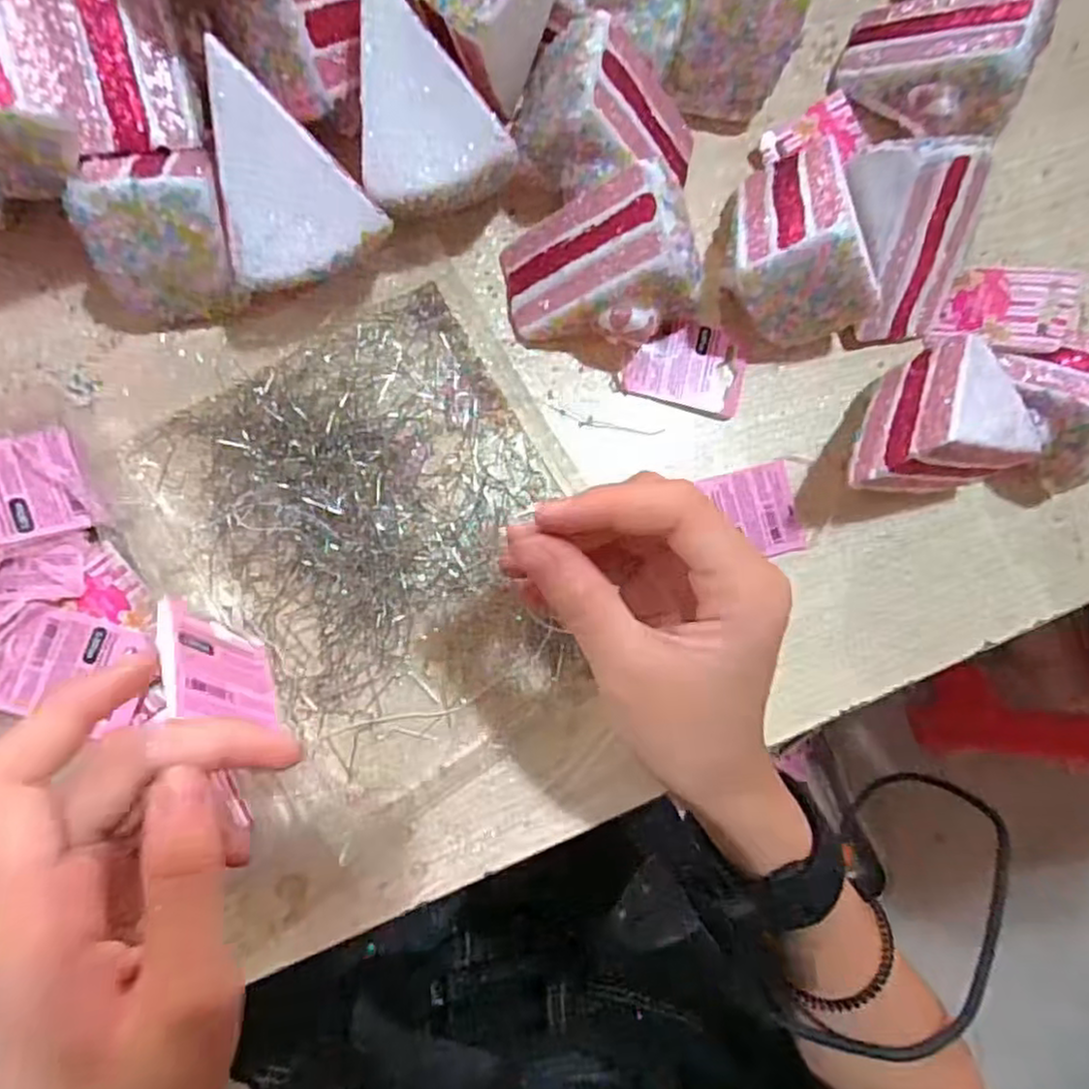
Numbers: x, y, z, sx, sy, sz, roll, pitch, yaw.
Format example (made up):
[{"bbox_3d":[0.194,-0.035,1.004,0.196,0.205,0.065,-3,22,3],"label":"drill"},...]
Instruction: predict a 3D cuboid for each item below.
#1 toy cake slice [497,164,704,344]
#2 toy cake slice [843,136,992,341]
[{"bbox_3d":[0.028,-0.124,0.320,0.081,0.062,0.066,-14,87,-9],"label":"toy cake slice"},{"bbox_3d":[0.177,-0.148,0.342,0.048,0.065,0.079,-14,87,-9],"label":"toy cake slice"}]

